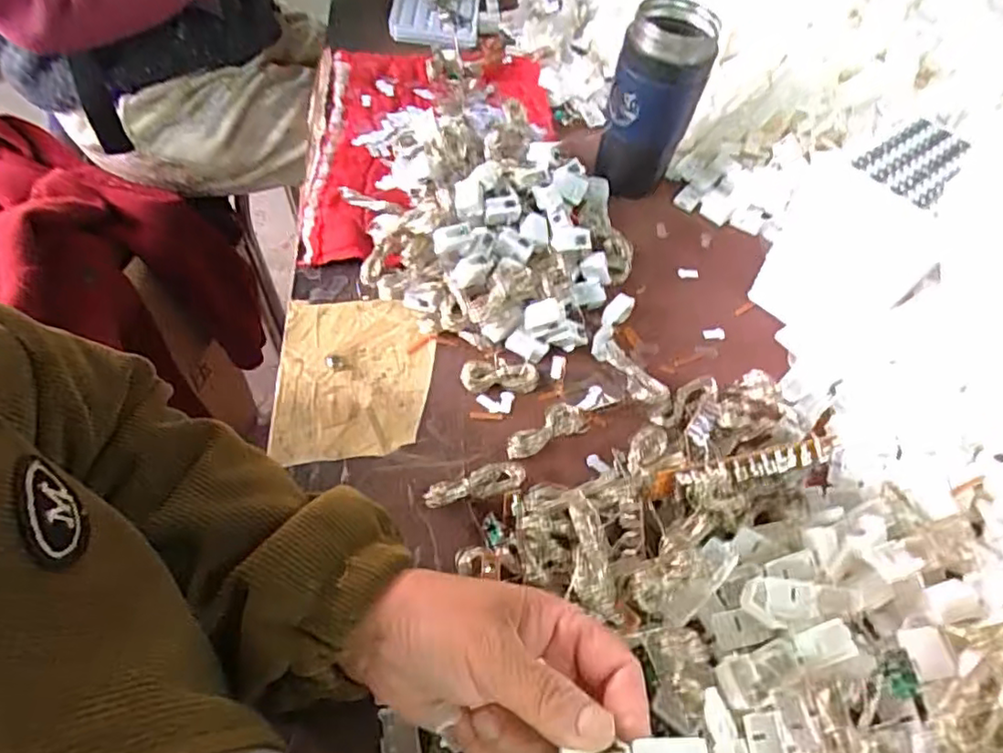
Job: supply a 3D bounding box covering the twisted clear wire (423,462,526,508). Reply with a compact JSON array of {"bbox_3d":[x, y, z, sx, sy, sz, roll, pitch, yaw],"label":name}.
[{"bbox_3d":[-0.017,0.065,0.384,0.063,0.013,0.024,-7,57,-11],"label":"twisted clear wire"}]

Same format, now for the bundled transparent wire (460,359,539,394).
[{"bbox_3d":[-0.002,0.000,0.438,0.053,0.013,0.022,-4,56,-9],"label":"bundled transparent wire"}]

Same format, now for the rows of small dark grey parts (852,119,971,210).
[{"bbox_3d":[0.300,-0.154,0.444,0.103,0.005,0.057,-34,66,-26],"label":"rows of small dark grey parts"}]

